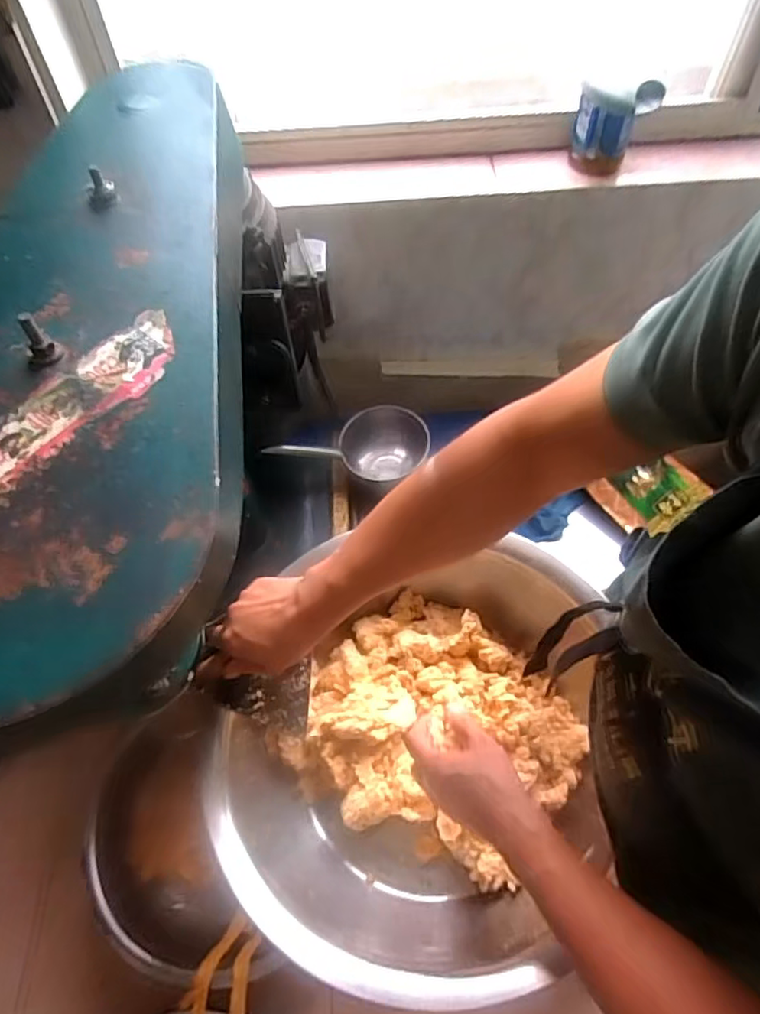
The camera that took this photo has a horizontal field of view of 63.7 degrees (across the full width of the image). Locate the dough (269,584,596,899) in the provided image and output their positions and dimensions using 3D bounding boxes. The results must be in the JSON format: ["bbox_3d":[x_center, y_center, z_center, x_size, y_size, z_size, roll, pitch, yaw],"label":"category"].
[{"bbox_3d":[0.067,0.252,0.719,0.308,0.072,0.260,22,61,15],"label":"dough"}]

